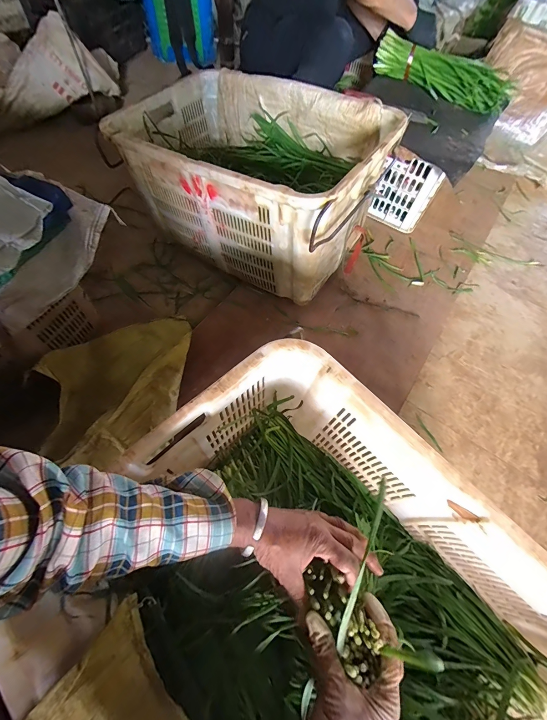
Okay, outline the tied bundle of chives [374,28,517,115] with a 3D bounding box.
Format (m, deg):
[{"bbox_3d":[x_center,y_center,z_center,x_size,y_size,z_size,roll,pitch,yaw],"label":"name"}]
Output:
[{"bbox_3d":[0.558,-0.945,0.995,0.455,0.096,0.089,31,65,11],"label":"tied bundle of chives"}]

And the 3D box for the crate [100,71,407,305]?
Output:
[{"bbox_3d":[-0.046,-0.522,0.888,0.669,0.345,0.465,29,64,10],"label":"crate"}]

